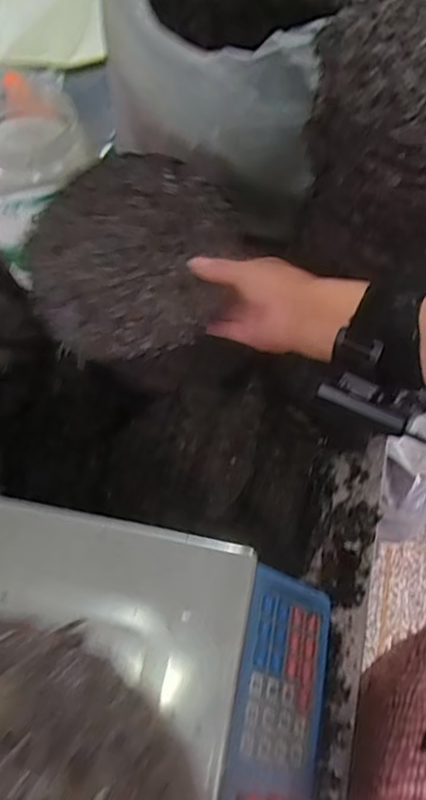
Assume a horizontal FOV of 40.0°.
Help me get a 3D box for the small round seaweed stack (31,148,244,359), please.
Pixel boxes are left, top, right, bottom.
[{"bbox_3d":[-0.073,-0.134,0.534,0.181,0.013,0.190,-1,79,7],"label":"small round seaweed stack"}]

